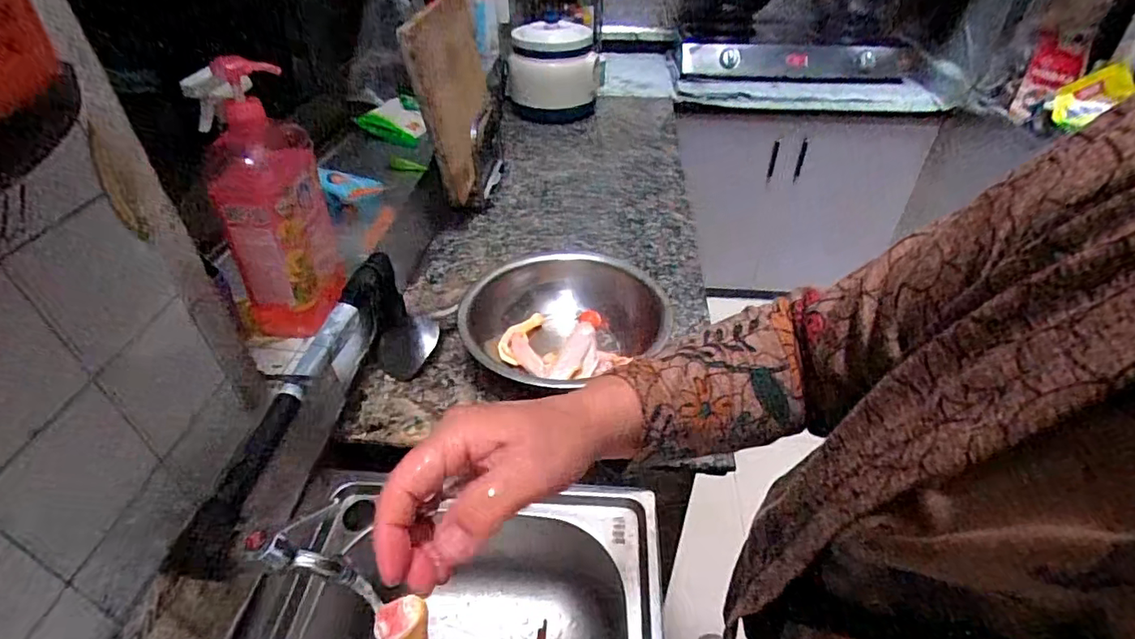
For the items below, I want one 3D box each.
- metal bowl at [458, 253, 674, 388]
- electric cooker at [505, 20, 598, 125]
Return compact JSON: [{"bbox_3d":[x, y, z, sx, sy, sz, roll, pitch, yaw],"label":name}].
[{"bbox_3d":[-0.008,0.008,0.759,0.272,0.079,0.252,0,39,0],"label":"metal bowl"},{"bbox_3d":[-0.043,-0.708,1.521,0.259,0.229,0.298,-3,39,-3],"label":"electric cooker"}]

